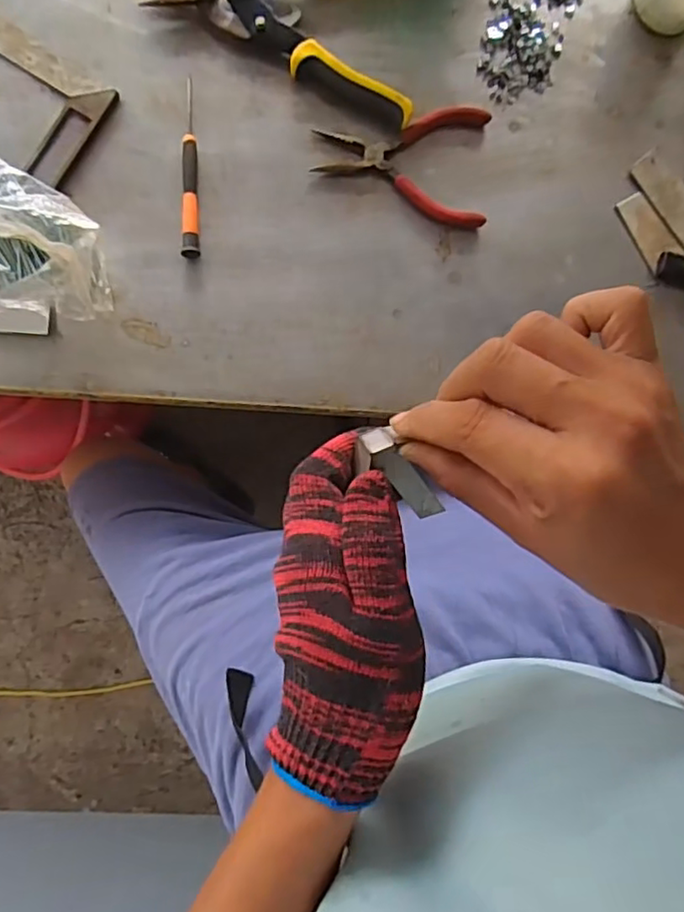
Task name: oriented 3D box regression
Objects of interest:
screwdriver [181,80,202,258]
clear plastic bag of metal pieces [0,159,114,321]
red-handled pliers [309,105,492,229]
[{"bbox_3d":[-0.122,-0.230,0.498,0.014,0.009,0.140,-2,89,-7],"label":"screwdriver"},{"bbox_3d":[-0.230,-0.153,0.454,0.132,0.077,0.097,34,85,-5],"label":"clear plastic bag of metal pieces"},{"bbox_3d":[0.052,-0.247,0.521,0.142,0.012,0.098,2,88,-7],"label":"red-handled pliers"}]

